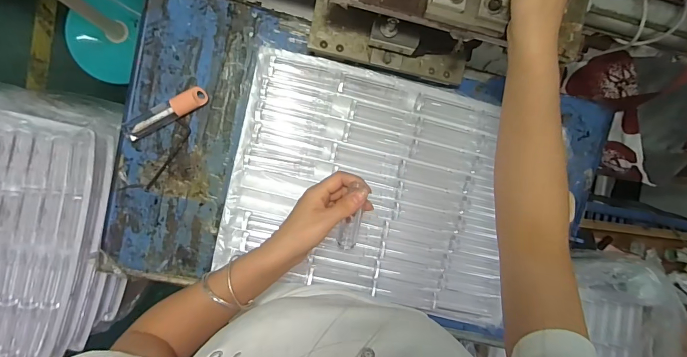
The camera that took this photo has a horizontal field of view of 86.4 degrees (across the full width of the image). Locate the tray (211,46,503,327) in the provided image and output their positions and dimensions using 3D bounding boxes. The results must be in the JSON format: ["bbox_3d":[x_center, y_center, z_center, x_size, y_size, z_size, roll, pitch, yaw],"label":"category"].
[{"bbox_3d":[0.043,0.015,0.490,0.366,0.047,0.306,10,92,-9],"label":"tray"}]

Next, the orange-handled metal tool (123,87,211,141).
[{"bbox_3d":[-0.233,-0.085,0.480,0.116,0.028,0.025,-27,96,-6],"label":"orange-handled metal tool"}]

